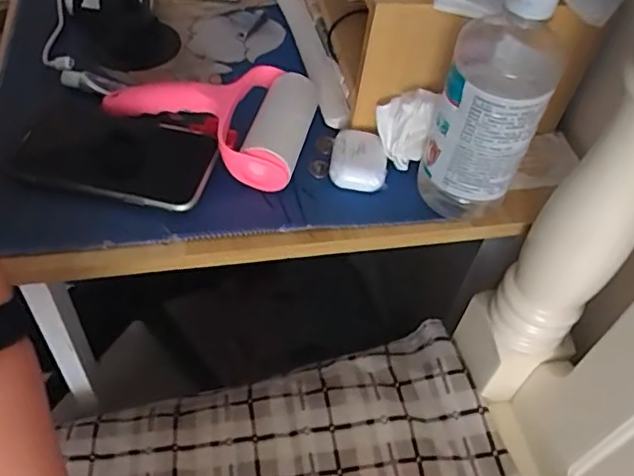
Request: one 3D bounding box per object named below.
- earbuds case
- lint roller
[{"bbox_3d":[0.033,-0.063,0.470,0.042,0.020,0.049,9,50,1],"label":"earbuds case"},{"bbox_3d":[-0.092,-0.091,0.479,0.173,0.061,0.109,10,50,2],"label":"lint roller"}]

